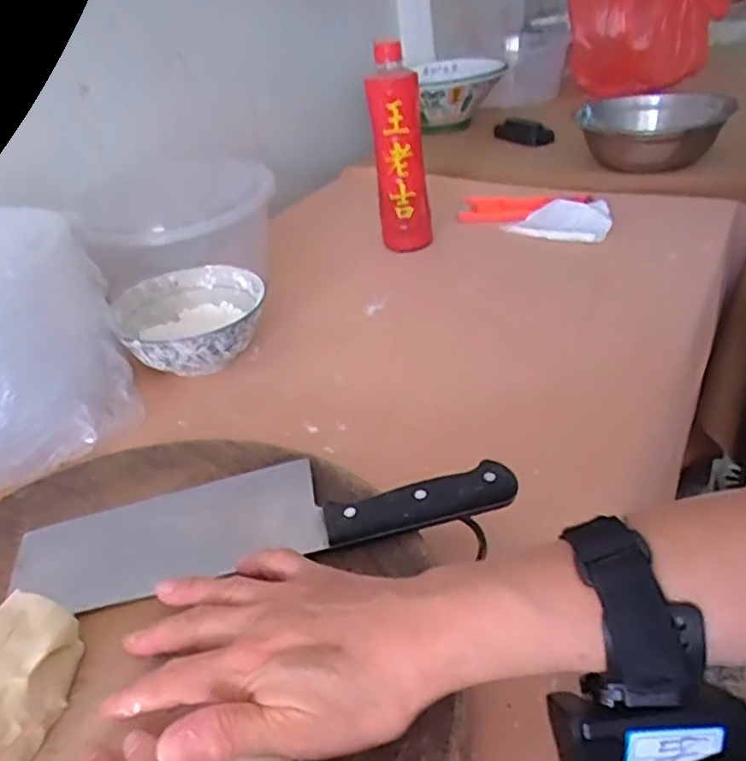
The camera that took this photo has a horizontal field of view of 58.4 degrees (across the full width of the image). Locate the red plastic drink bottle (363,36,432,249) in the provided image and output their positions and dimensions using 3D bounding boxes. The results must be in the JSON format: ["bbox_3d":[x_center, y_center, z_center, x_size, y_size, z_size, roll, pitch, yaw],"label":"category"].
[{"bbox_3d":[0.030,-0.262,0.772,0.057,0.213,0.051,-7,33,1],"label":"red plastic drink bottle"}]

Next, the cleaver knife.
[{"bbox_3d":[-0.067,0.079,0.394,0.284,0.022,0.073,-11,33,-5],"label":"cleaver knife"}]

